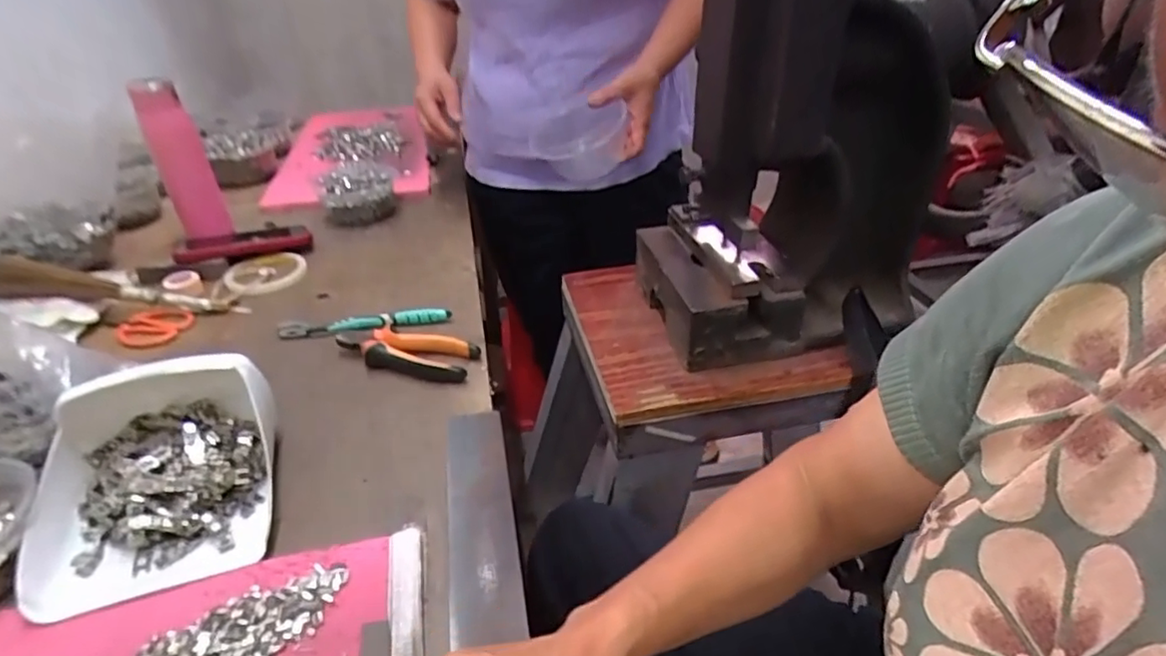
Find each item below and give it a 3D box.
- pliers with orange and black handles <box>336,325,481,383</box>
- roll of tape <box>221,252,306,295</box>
[{"bbox_3d":[-0.187,0.029,0.624,0.153,0.031,0.052,9,36,17],"label":"pliers with orange and black handles"},{"bbox_3d":[-0.420,-0.071,0.790,0.099,0.016,0.103,-2,34,1],"label":"roll of tape"}]

